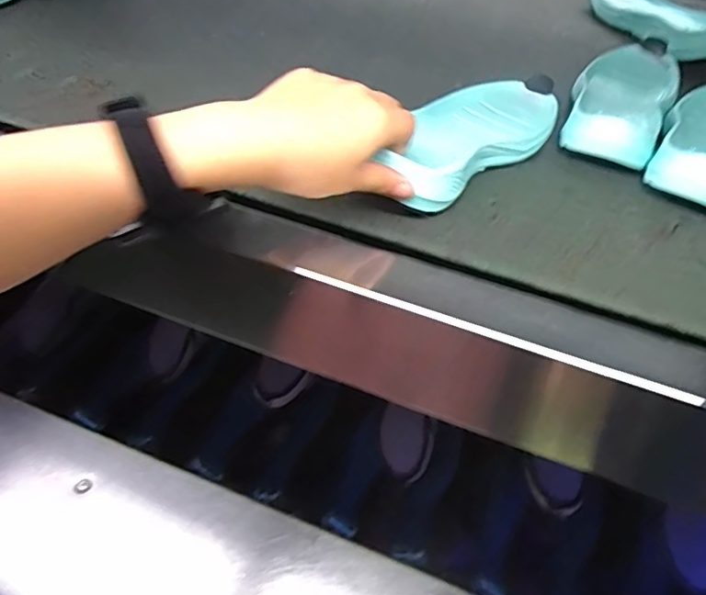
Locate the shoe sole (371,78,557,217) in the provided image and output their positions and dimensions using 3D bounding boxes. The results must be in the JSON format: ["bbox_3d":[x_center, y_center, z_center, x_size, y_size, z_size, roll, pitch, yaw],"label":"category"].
[{"bbox_3d":[0.088,-0.125,0.424,0.085,0.044,0.207,29,46,21],"label":"shoe sole"}]

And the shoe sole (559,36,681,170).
[{"bbox_3d":[0.244,-0.180,0.500,0.081,0.040,0.203,26,50,18],"label":"shoe sole"}]

